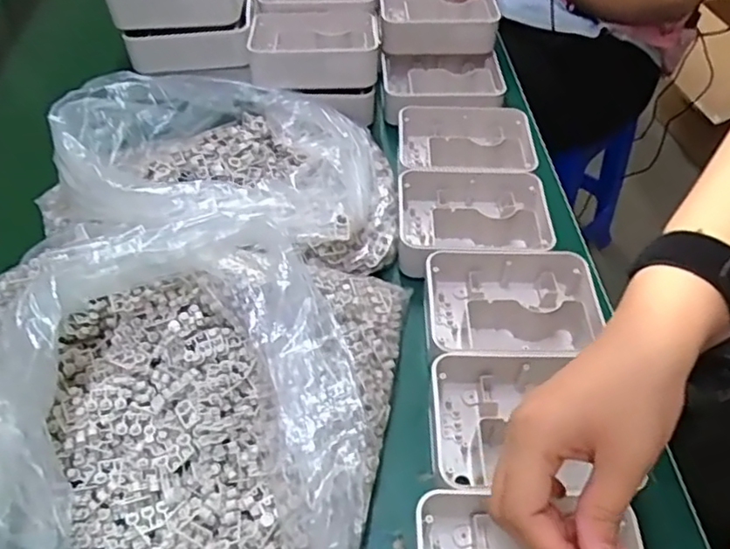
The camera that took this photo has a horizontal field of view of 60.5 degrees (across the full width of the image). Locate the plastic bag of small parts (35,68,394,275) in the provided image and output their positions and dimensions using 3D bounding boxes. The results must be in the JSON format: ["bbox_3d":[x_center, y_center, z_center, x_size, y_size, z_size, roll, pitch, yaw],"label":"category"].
[{"bbox_3d":[-0.112,-0.101,0.534,0.283,0.101,0.262,31,56,23],"label":"plastic bag of small parts"}]

